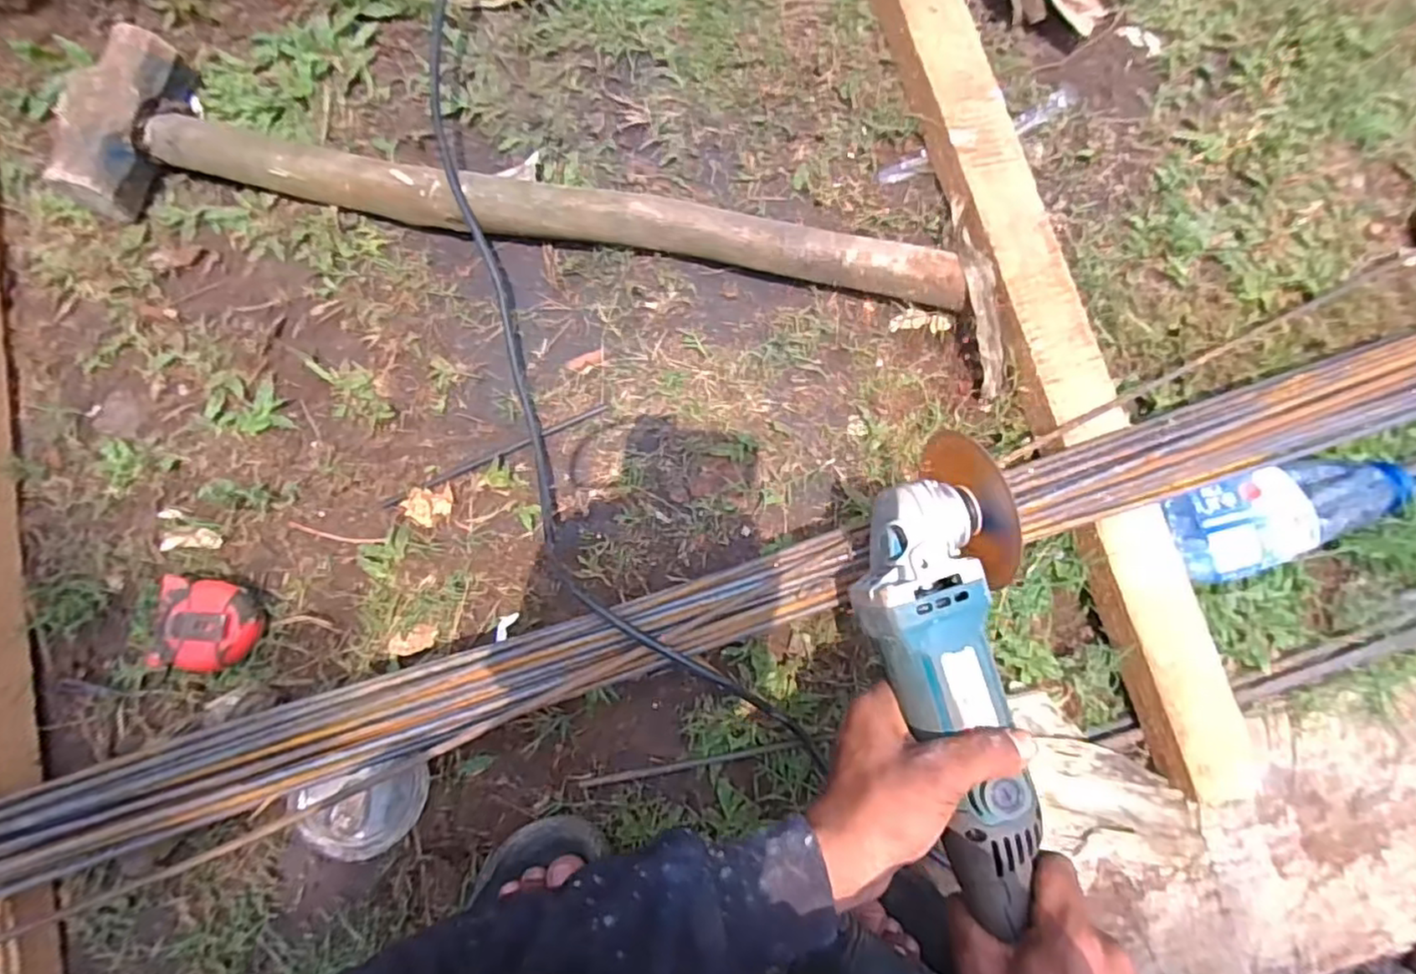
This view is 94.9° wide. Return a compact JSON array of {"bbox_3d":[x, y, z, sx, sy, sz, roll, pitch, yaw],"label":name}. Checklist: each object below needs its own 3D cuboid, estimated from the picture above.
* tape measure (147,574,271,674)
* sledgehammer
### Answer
[{"bbox_3d":[-0.349,0.097,0.456,0.060,0.034,0.061,5,83,-2],"label":"tape measure"},{"bbox_3d":[-0.131,-0.234,0.497,0.667,0.047,0.129,6,83,-2],"label":"sledgehammer"}]

